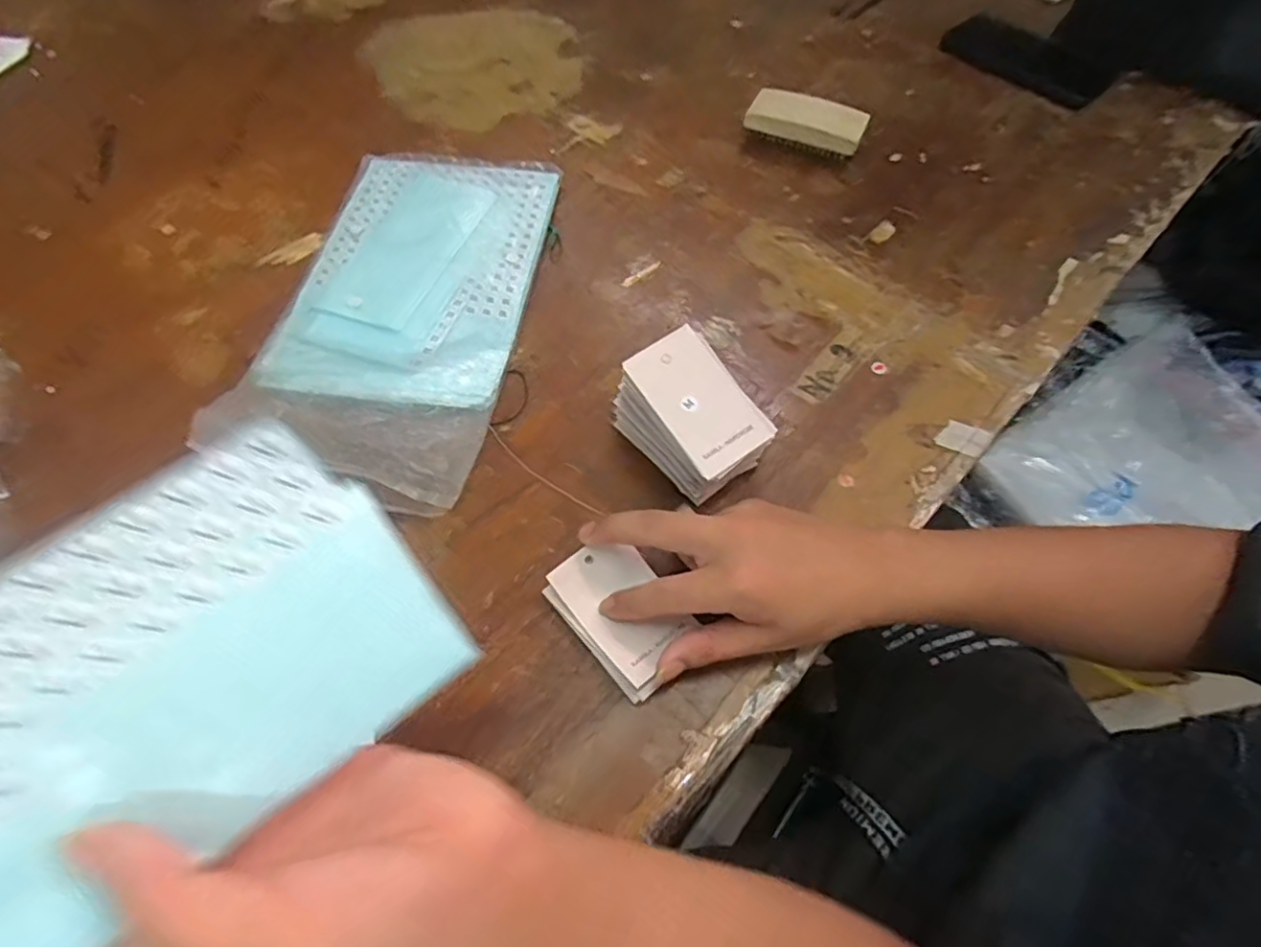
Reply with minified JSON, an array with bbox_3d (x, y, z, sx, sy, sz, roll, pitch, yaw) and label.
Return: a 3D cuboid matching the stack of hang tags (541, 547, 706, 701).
[{"bbox_3d":[-0.003,0.074,0.335,0.052,0.013,0.080,-37,69,-20],"label":"stack of hang tags"}]

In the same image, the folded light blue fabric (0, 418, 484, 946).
[{"bbox_3d":[-0.133,0.064,0.161,0.160,0.006,0.094,-36,106,-21],"label":"folded light blue fabric"}]

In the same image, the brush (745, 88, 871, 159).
[{"bbox_3d":[0.152,-0.304,0.540,0.097,0.036,0.034,22,63,9],"label":"brush"}]

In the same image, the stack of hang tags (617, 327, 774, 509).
[{"bbox_3d":[0.038,-0.032,0.369,0.060,0.057,0.085,-30,67,-17],"label":"stack of hang tags"}]

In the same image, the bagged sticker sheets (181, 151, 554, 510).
[{"bbox_3d":[-0.163,-0.132,0.438,0.167,0.036,0.317,8,62,2],"label":"bagged sticker sheets"}]

